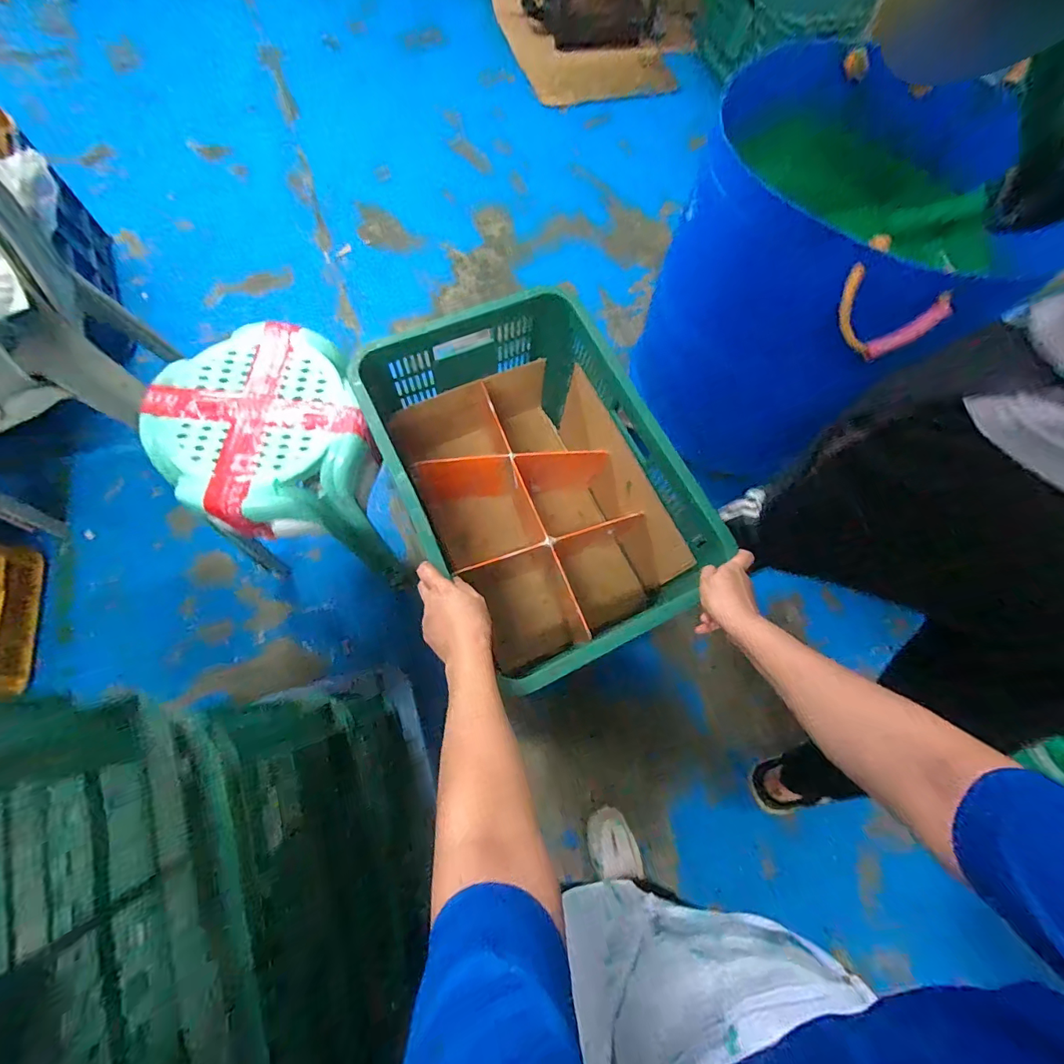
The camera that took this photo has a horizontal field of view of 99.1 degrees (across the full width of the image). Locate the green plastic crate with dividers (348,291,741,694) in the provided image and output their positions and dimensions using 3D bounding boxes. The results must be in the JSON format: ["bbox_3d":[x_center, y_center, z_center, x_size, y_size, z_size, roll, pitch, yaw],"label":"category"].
[{"bbox_3d":[-0.009,-0.074,0.752,0.343,0.327,0.506,-28,76,-9],"label":"green plastic crate with dividers"}]

